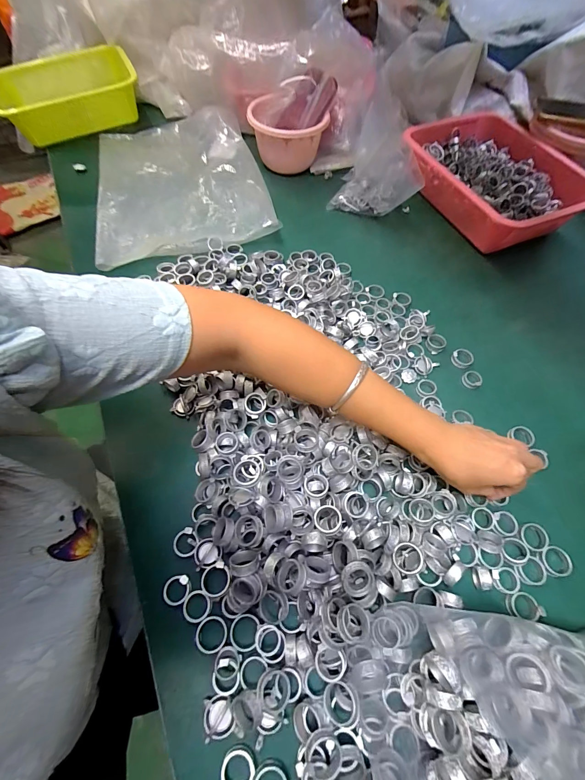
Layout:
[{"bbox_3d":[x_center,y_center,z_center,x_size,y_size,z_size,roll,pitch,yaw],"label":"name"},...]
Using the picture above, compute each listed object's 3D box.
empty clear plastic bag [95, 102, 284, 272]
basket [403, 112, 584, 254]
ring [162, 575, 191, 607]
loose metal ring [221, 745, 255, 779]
[{"bbox_3d":[-0.217,-0.400,0.612,0.293,0.043,0.418,-16,62,-1],"label":"empty clear plastic bag"},{"bbox_3d":[0.368,-0.383,0.588,0.231,0.072,0.301,-23,66,-13],"label":"basket"},{"bbox_3d":[-0.108,0.187,0.302,0.026,0.007,0.023,-6,63,-4],"label":"ring"},{"bbox_3d":[-0.041,0.291,0.247,0.025,0.005,0.027,1,63,-1],"label":"loose metal ring"}]

